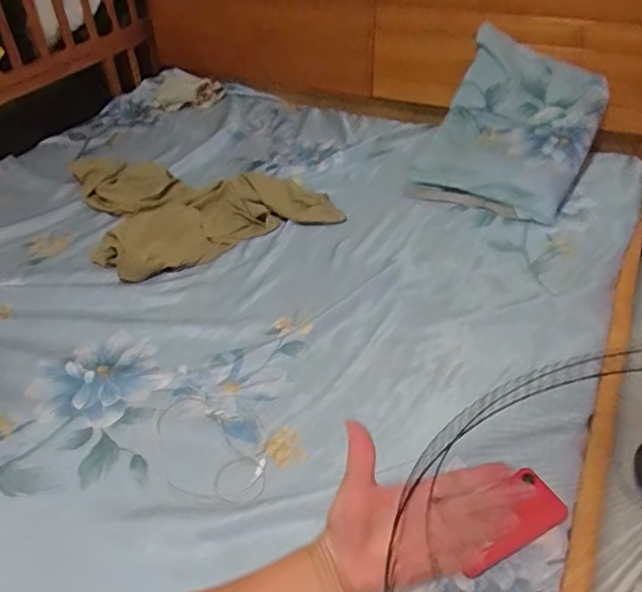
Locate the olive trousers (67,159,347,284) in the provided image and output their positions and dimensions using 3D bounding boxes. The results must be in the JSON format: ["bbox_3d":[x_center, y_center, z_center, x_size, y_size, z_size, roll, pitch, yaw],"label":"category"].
[{"bbox_3d":[-0.283,-0.246,1.255,0.486,0.056,0.498,-20,43,-20],"label":"olive trousers"}]

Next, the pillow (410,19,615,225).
[{"bbox_3d":[0.409,-0.378,1.253,0.348,0.126,0.431,21,74,31],"label":"pillow"}]

